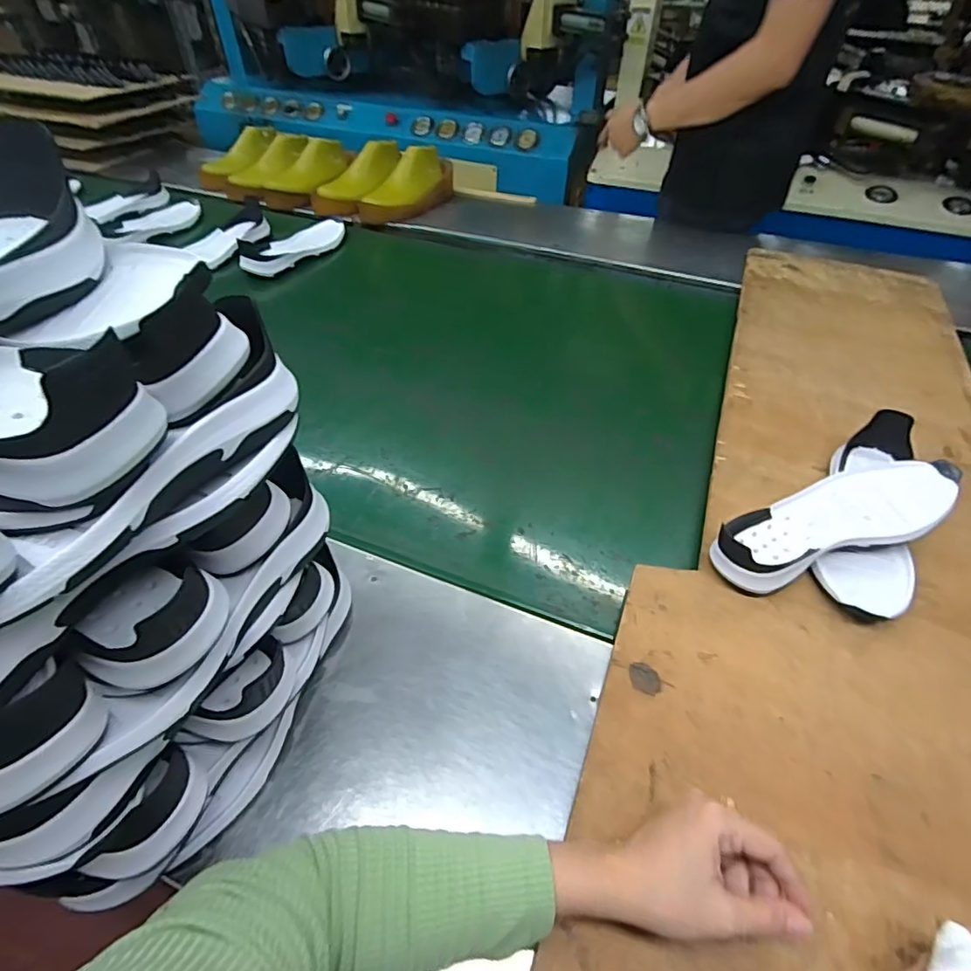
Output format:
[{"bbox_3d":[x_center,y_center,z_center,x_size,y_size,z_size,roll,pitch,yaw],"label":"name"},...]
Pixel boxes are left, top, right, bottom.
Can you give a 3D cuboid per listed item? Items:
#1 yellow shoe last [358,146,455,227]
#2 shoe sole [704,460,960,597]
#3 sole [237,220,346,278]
[{"bbox_3d":[-0.171,-0.695,1.229,0.088,0.100,0.272,26,51,22],"label":"yellow shoe last"},{"bbox_3d":[0.355,0.040,0.550,0.260,0.068,0.096,-18,49,-18],"label":"shoe sole"},{"bbox_3d":[-0.385,-0.486,1.085,0.079,0.046,0.262,24,51,20],"label":"sole"}]

